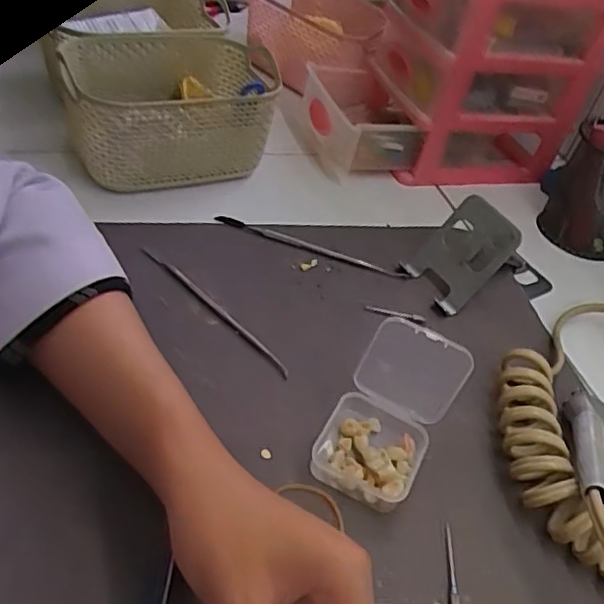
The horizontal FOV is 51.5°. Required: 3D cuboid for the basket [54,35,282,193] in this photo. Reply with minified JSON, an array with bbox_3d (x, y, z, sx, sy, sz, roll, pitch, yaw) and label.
[{"bbox_3d":[-0.109,-0.159,0.538,0.165,0.095,0.136,-7,46,-24],"label":"basket"}]

